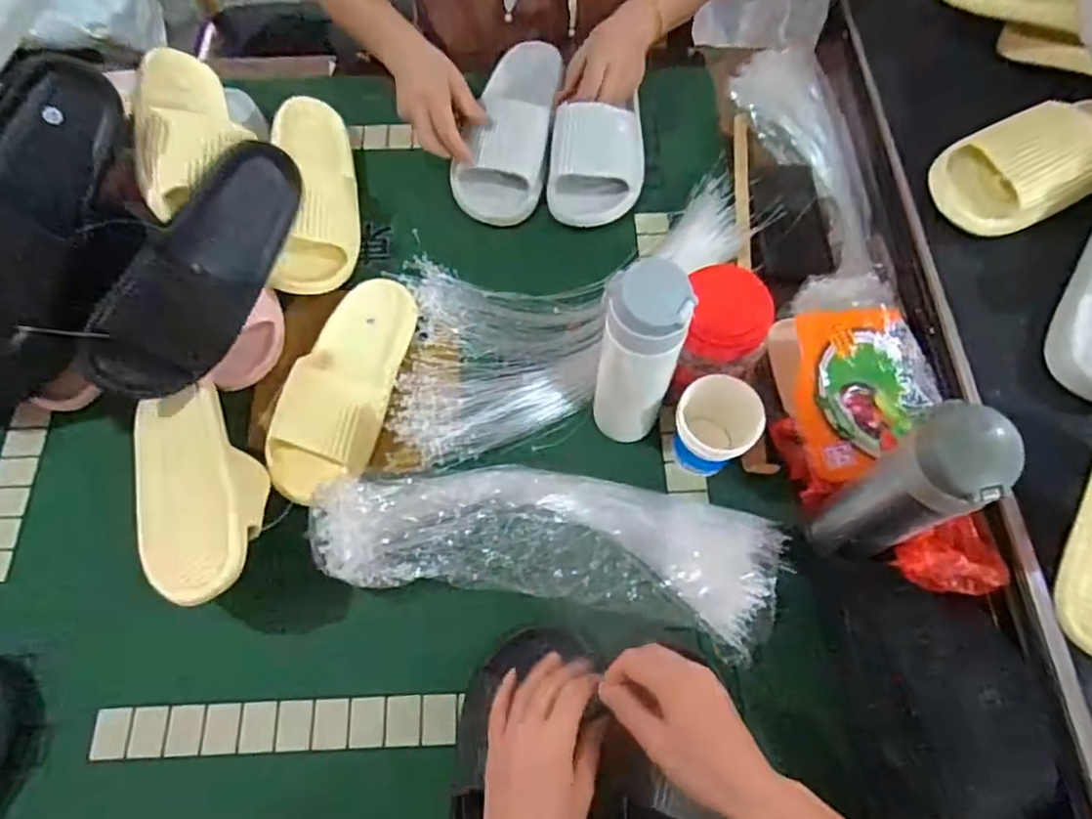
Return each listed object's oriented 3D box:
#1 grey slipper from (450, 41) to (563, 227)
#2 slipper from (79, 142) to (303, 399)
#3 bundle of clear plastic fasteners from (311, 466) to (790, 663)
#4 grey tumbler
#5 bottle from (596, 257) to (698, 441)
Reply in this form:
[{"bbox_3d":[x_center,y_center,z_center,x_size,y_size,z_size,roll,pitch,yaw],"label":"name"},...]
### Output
[{"bbox_3d":[-0.034,-0.348,0.801,0.105,0.059,0.270,14,68,7],"label":"grey slipper"},{"bbox_3d":[-0.331,-0.133,0.643,0.066,0.115,0.271,30,85,45],"label":"slipper"},{"bbox_3d":[0.006,0.117,0.598,0.405,0.049,0.133,9,67,5],"label":"bundle of clear plastic fasteners"},{"bbox_3d":[0.273,0.062,0.510,0.081,0.173,0.064,-35,70,-13],"label":"grey tumbler"},{"bbox_3d":[0.079,-0.040,0.577,0.063,0.216,0.058,0,67,1],"label":"bottle"}]

